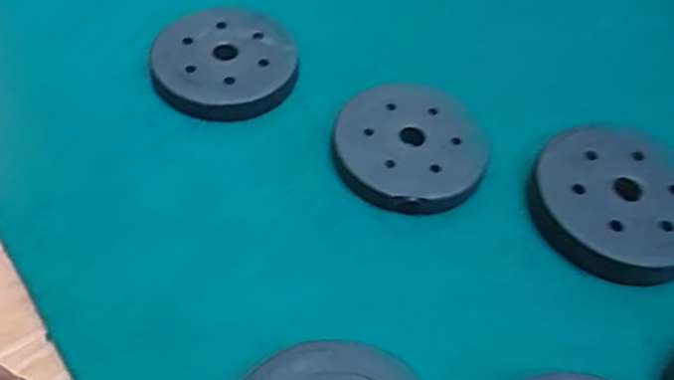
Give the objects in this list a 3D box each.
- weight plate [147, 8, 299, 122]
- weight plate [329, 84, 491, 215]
[{"bbox_3d":[-0.139,-0.159,0.819,0.169,0.028,0.169,2,53,-2],"label":"weight plate"},{"bbox_3d":[0.086,-0.061,0.770,0.167,0.027,0.189,14,53,7],"label":"weight plate"}]

